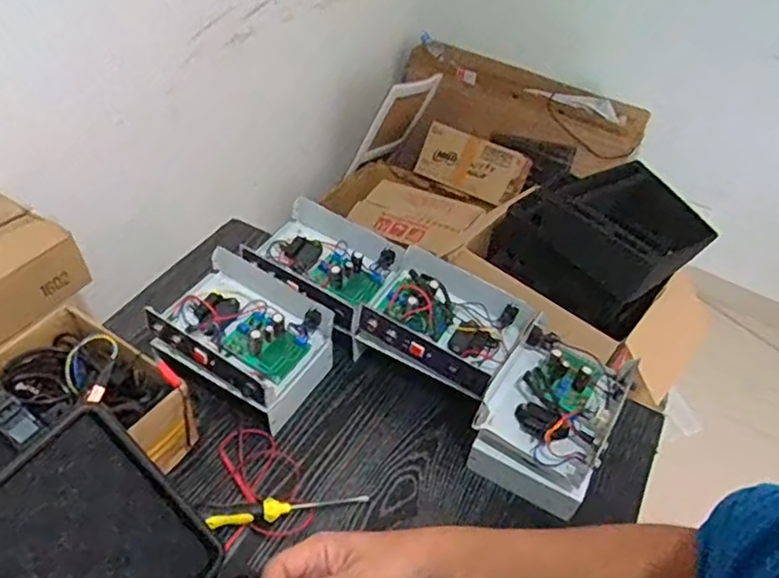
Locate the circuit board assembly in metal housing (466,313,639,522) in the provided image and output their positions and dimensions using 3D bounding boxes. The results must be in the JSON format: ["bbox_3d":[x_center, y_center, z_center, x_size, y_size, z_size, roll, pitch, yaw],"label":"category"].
[{"bbox_3d":[0.209,0.163,0.832,0.161,0.106,0.202,24,48,17],"label":"circuit board assembly in metal housing"}]

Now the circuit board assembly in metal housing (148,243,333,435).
[{"bbox_3d":[-0.197,0.071,0.854,0.216,0.107,0.166,26,49,18],"label":"circuit board assembly in metal housing"}]

